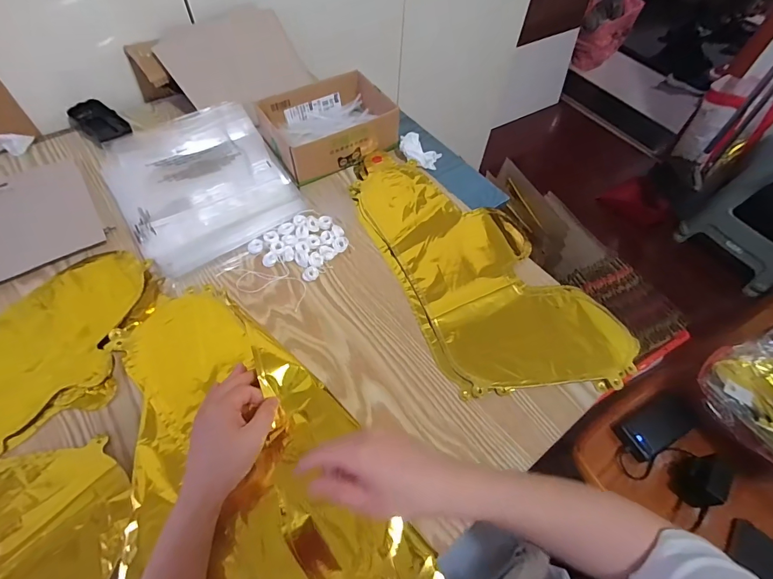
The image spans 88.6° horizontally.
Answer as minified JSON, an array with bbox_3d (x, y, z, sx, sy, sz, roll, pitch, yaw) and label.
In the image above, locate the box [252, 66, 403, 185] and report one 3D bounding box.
[{"bbox_3d":[-0.089,-0.256,0.623,0.186,0.066,0.144,-26,62,-17],"label":"box"}]

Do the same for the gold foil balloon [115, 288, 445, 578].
[{"bbox_3d":[-0.154,0.160,0.378,0.225,0.034,0.403,-32,64,-19],"label":"gold foil balloon"}]

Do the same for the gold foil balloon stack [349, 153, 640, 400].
[{"bbox_3d":[0.103,-0.037,0.523,0.219,0.026,0.428,-28,62,-21],"label":"gold foil balloon stack"}]

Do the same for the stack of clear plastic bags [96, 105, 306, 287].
[{"bbox_3d":[-0.267,-0.162,0.568,0.217,0.033,0.273,-31,64,-20],"label":"stack of clear plastic bags"}]

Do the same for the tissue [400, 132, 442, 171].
[{"bbox_3d":[0.056,-0.215,0.636,0.069,0.044,0.055,2,58,-1],"label":"tissue"}]

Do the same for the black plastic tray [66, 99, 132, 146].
[{"bbox_3d":[-0.444,-0.258,0.619,0.105,0.024,0.056,36,63,19],"label":"black plastic tray"}]

